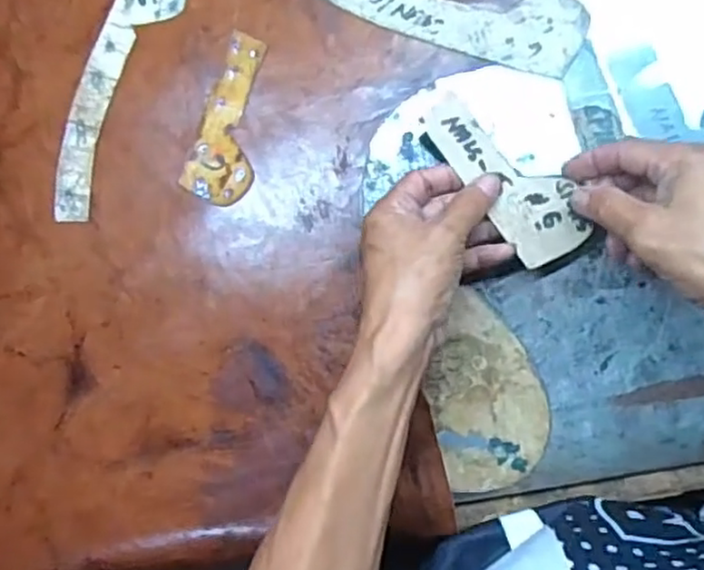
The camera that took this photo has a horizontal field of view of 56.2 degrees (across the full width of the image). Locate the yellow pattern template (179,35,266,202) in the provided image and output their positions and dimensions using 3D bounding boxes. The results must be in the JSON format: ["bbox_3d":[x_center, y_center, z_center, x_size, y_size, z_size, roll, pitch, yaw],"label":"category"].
[{"bbox_3d":[-0.083,-0.116,0.469,0.048,0.005,0.117,21,92,5],"label":"yellow pattern template"}]

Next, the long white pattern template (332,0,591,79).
[{"bbox_3d":[0.056,-0.194,0.454,0.207,0.005,0.052,18,92,5],"label":"long white pattern template"}]

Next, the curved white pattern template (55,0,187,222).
[{"bbox_3d":[-0.178,-0.143,0.483,0.045,0.004,0.197,26,94,1],"label":"curved white pattern template"}]

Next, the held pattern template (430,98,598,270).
[{"bbox_3d":[0.100,-0.069,0.420,0.048,0.005,0.122,-36,93,4],"label":"held pattern template"}]

